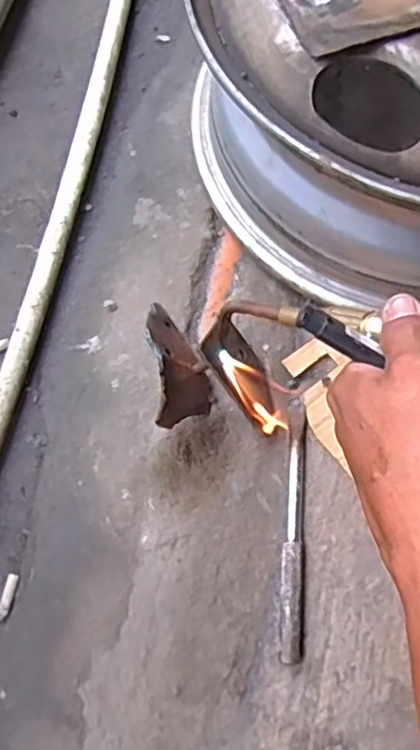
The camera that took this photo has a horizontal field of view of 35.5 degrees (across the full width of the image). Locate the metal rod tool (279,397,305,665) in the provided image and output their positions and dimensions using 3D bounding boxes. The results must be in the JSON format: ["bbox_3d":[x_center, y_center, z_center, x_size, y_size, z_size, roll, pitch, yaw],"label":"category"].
[{"bbox_3d":[0.065,0.116,0.520,0.017,0.015,0.204,3,70,3],"label":"metal rod tool"}]

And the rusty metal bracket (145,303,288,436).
[{"bbox_3d":[0.003,-0.011,0.522,0.105,0.069,0.103,1,70,3],"label":"rusty metal bracket"}]

